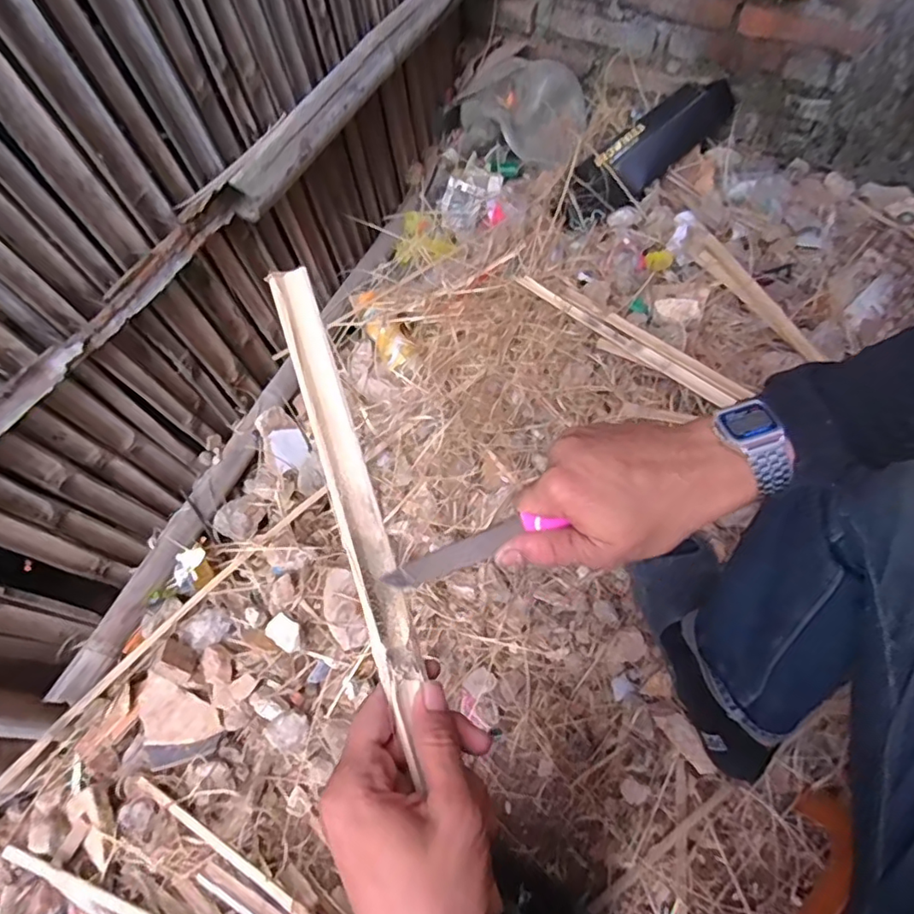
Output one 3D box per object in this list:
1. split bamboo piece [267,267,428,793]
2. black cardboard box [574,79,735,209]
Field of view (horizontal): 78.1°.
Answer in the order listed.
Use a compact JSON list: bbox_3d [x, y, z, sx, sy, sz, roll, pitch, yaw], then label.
[{"bbox_3d":[-0.061,0.019,0.332,0.029,0.012,0.292,-17,78,-5],"label":"split bamboo piece"},{"bbox_3d":[0.373,-0.594,1.069,0.327,0.077,0.099,-36,64,0],"label":"black cardboard box"}]

